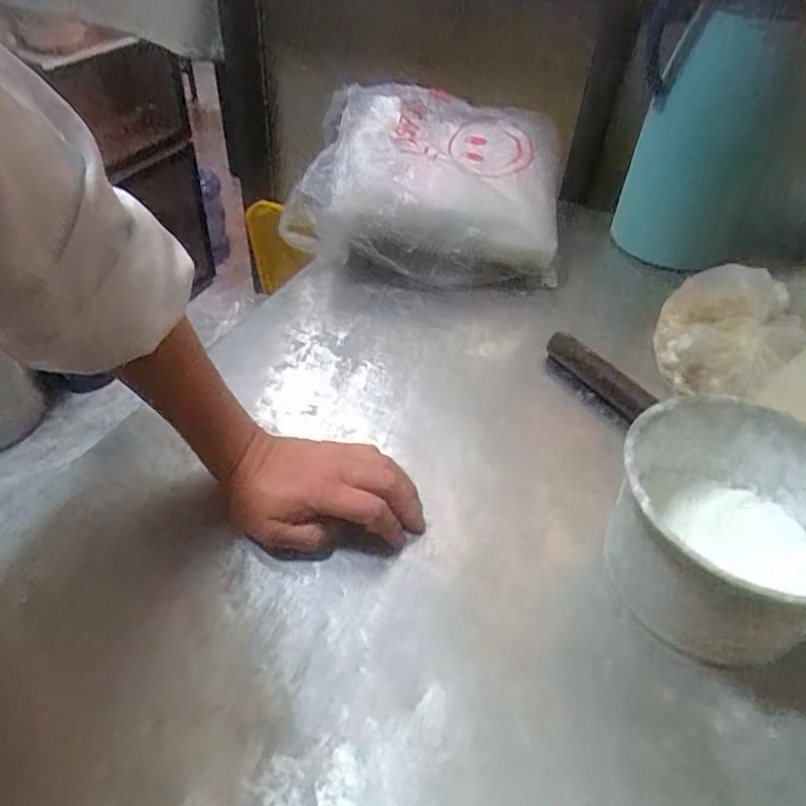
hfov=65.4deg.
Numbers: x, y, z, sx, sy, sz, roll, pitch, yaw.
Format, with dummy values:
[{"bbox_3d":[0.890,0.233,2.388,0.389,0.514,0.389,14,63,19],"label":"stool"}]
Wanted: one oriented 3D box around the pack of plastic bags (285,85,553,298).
[{"bbox_3d":[0.036,-0.252,0.730,0.290,0.160,0.256,13,46,10],"label":"pack of plastic bags"}]

